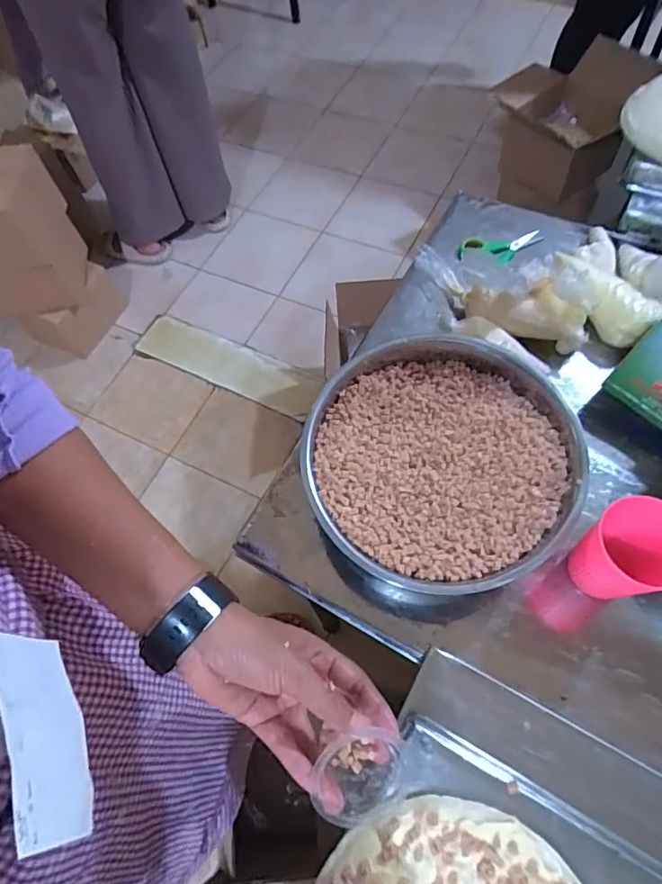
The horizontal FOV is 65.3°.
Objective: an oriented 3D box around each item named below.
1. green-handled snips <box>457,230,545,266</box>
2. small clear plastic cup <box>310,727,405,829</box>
[{"bbox_3d":[0.225,-0.259,0.695,0.111,0.019,0.037,-5,65,6],"label":"green-handled snips"},{"bbox_3d":[0.019,0.208,0.319,0.052,0.049,0.047,-4,61,2],"label":"small clear plastic cup"}]

